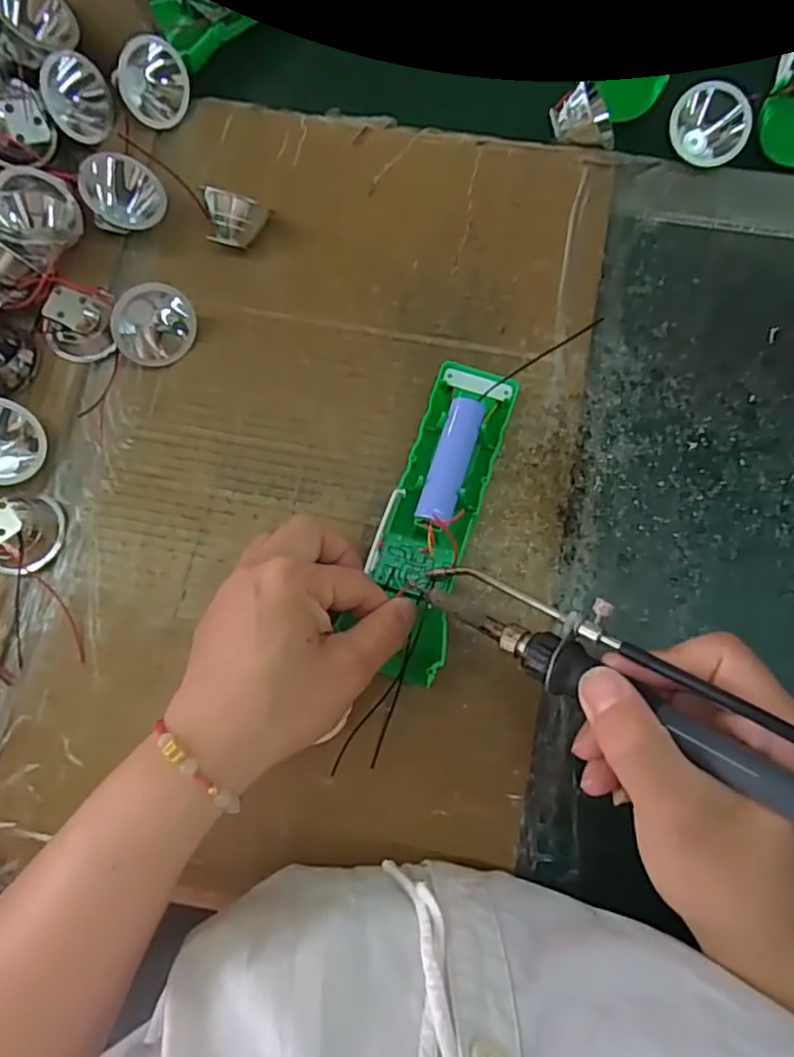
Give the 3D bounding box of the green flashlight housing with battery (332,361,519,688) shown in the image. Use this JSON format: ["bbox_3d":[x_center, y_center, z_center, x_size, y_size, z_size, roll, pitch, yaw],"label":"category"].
[{"bbox_3d":[0.019,-0.008,0.304,0.046,0.020,0.156,14,76,4],"label":"green flashlight housing with battery"}]

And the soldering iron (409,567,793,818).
[{"bbox_3d":[0.089,0.058,0.231,0.204,0.018,0.034,29,83,33],"label":"soldering iron"}]

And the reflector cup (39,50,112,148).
[{"bbox_3d":[-0.179,-0.242,0.359,0.033,0.043,0.021,-28,82,-2],"label":"reflector cup"}]

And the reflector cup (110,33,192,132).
[{"bbox_3d":[-0.143,-0.258,0.365,0.037,0.043,0.024,-41,61,-12],"label":"reflector cup"}]

